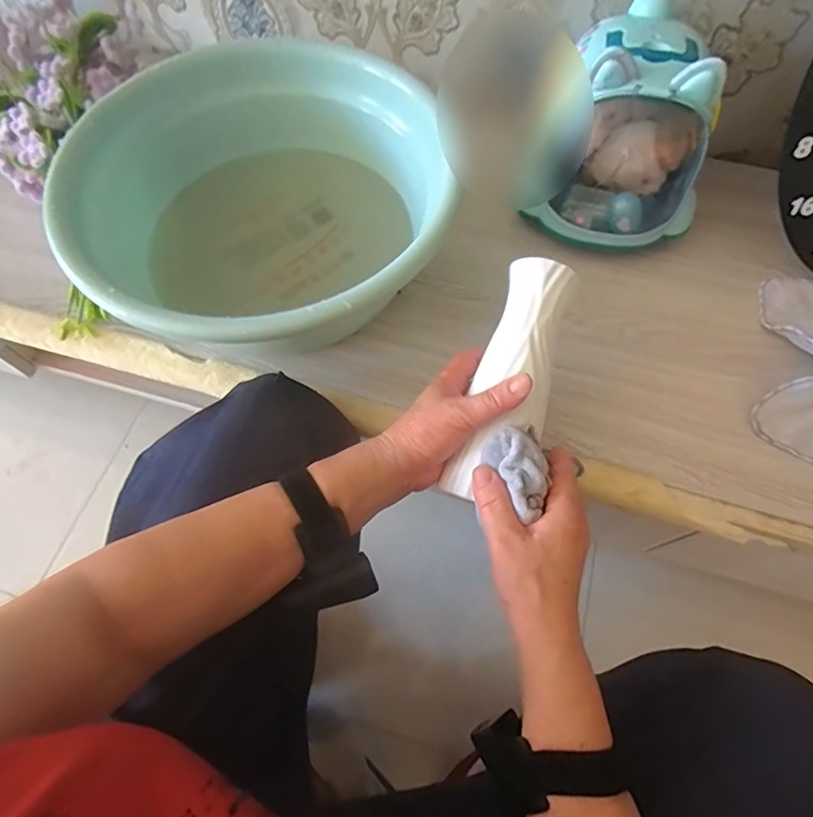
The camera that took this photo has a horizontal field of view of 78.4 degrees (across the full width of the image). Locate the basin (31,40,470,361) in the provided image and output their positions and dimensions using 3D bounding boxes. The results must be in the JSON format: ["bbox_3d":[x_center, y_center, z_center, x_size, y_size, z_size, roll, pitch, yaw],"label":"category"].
[{"bbox_3d":[-0.139,-0.195,0.504,0.338,0.134,0.337,0,66,0],"label":"basin"}]

